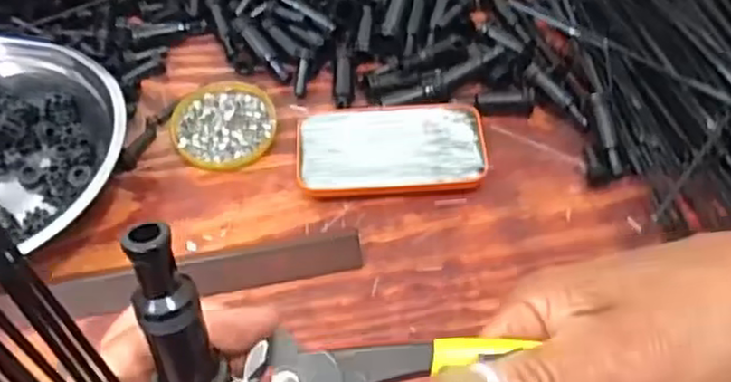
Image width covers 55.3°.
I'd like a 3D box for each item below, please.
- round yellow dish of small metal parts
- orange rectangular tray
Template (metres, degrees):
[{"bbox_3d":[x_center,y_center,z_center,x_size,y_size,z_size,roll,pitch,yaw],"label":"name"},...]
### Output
[{"bbox_3d":[-0.116,-0.055,0.571,0.081,0.010,0.083,-1,55,1],"label":"round yellow dish of small metal parts"},{"bbox_3d":[0.020,-0.033,0.546,0.143,0.022,0.081,-2,53,0],"label":"orange rectangular tray"}]

